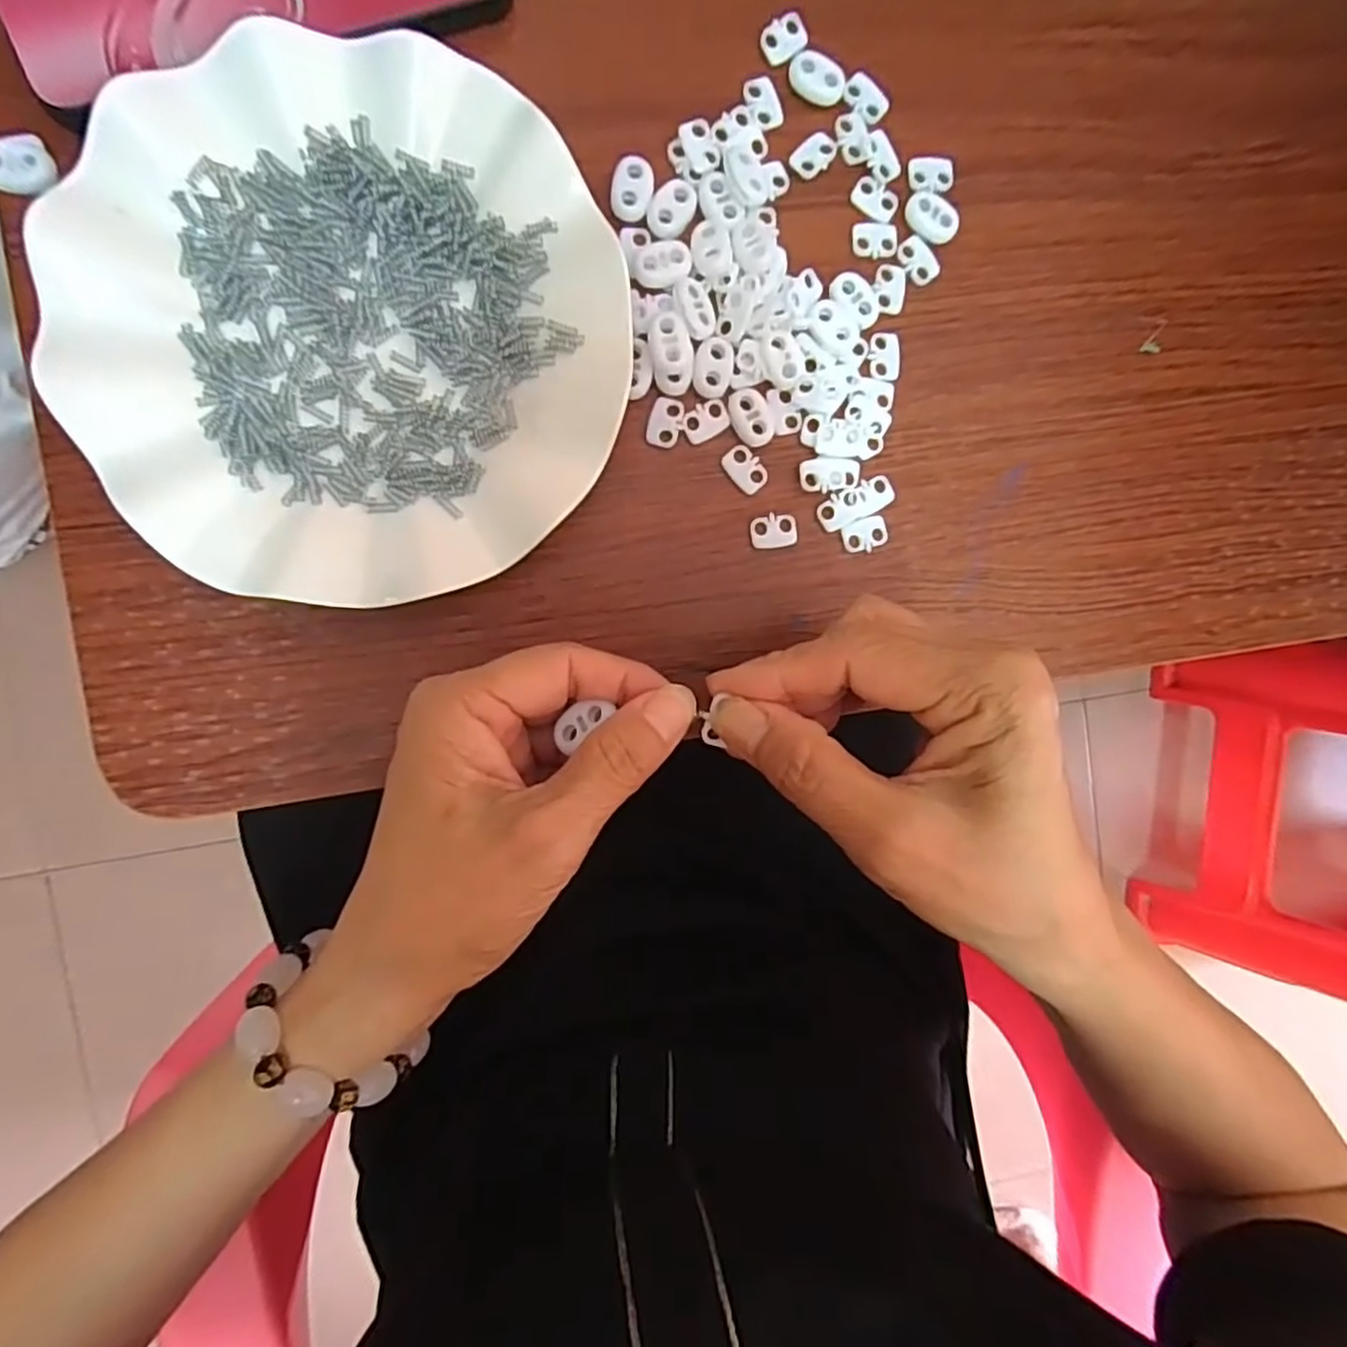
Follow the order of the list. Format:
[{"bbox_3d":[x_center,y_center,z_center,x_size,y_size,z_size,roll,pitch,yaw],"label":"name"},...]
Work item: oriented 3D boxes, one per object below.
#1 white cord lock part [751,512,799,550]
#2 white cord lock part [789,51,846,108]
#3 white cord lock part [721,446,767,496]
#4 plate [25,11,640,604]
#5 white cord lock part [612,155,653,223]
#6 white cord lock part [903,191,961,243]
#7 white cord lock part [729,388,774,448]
[{"bbox_3d":[0.041,-0.057,0.278,0.019,0.004,0.014,-5,96,-8],"label":"white cord lock part"},{"bbox_3d":[0.056,-0.233,0.272,0.022,0.004,0.015,31,90,-10],"label":"white cord lock part"},{"bbox_3d":[0.029,-0.081,0.275,0.013,0.004,0.019,-41,99,-3],"label":"white cord lock part"},{"bbox_3d":[-0.110,-0.119,0.242,0.180,0.024,0.184,-1,95,-9],"label":"plate"},{"bbox_3d":[-0.015,-0.184,0.262,0.015,0.004,0.023,14,93,-10],"label":"white cord lock part"},{"bbox_3d":[0.104,-0.184,0.280,0.022,0.006,0.017,37,89,-10],"label":"white cord lock part"},{"bbox_3d":[0.031,-0.101,0.273,0.014,0.004,0.023,-22,98,-6],"label":"white cord lock part"}]

